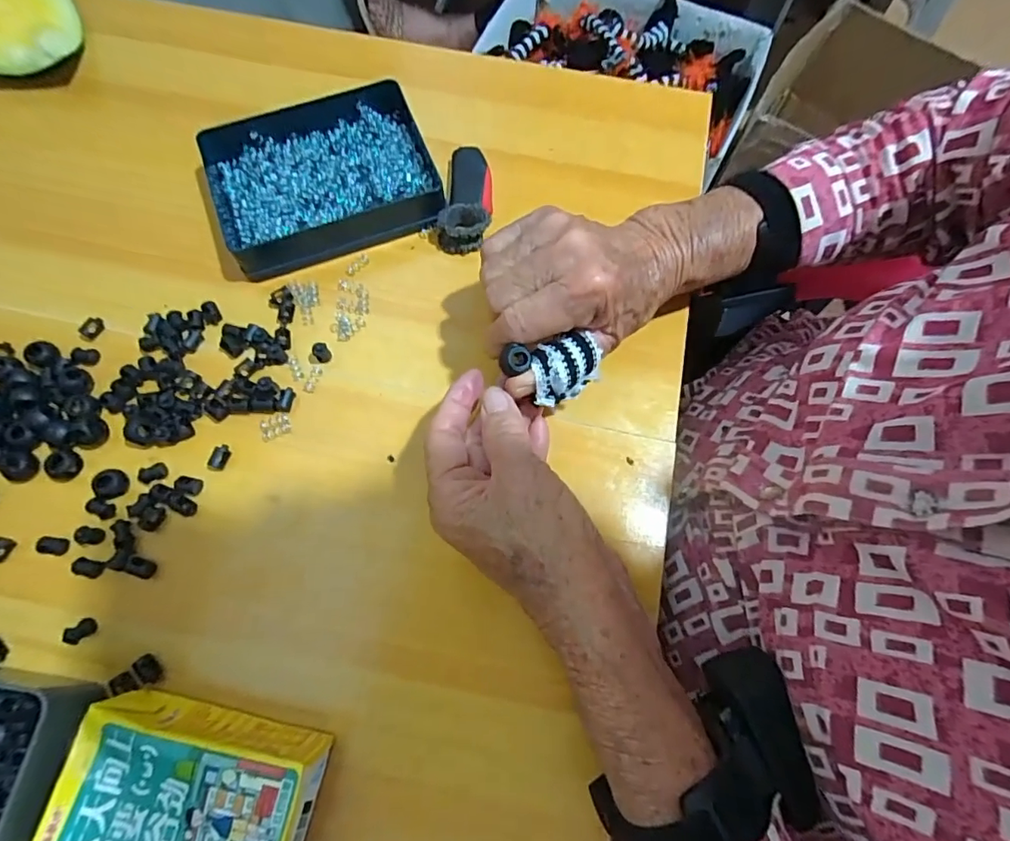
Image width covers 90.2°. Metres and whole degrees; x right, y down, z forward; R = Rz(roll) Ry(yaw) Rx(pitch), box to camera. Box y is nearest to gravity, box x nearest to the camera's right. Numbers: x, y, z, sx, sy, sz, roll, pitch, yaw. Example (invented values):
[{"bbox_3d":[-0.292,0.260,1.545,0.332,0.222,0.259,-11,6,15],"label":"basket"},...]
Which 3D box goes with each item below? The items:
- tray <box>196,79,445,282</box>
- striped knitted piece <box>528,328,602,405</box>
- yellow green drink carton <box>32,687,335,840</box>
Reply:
[{"bbox_3d":[-0.127,-0.169,0.354,0.149,0.030,0.109,-21,74,-7],"label":"tray"},{"bbox_3d":[0.032,-0.029,0.273,0.043,0.020,0.029,-29,75,-10],"label":"striped knitted piece"},{"bbox_3d":[-0.147,0.177,0.239,0.105,0.045,0.063,14,73,3],"label":"yellow green drink carton"}]

